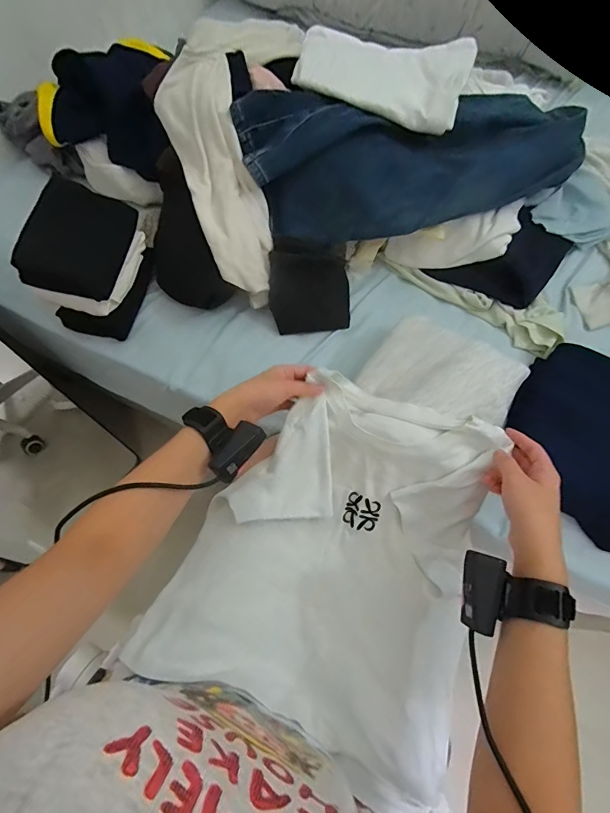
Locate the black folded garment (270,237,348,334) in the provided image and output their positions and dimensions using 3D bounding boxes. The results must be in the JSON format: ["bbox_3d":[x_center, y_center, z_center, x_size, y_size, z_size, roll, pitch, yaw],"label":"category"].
[{"bbox_3d":[0.006,-0.200,0.669,0.127,0.010,0.147,-5,101,2],"label":"black folded garment"}]

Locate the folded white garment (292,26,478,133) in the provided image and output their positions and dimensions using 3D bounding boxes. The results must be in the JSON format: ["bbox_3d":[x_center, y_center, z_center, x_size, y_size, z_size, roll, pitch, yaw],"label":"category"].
[{"bbox_3d":[0.121,-0.519,0.627,0.257,0.044,0.181,13,65,4],"label":"folded white garment"}]

